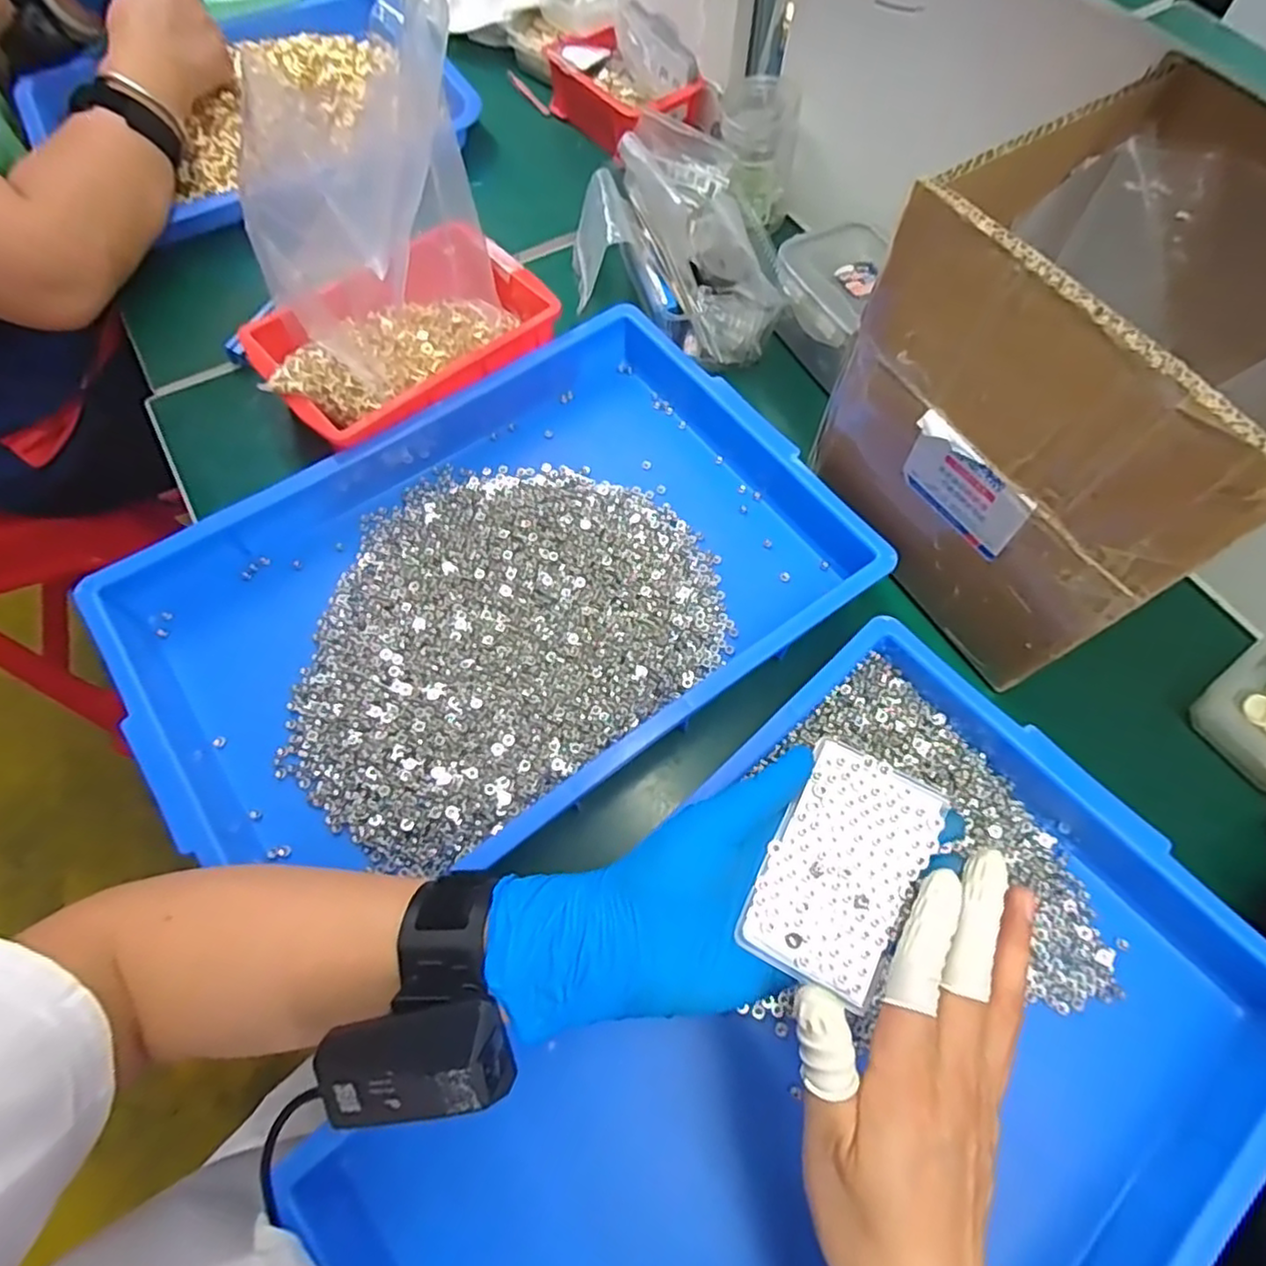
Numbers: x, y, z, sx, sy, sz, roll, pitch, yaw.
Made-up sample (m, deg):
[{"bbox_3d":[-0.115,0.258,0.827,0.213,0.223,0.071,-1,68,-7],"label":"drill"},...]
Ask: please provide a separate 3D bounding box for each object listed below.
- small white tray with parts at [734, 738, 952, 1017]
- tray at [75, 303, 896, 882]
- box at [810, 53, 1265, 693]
[{"bbox_3d":[0.091,0.099,0.281,0.058,0.011,0.094,27,67,9],"label":"small white tray with parts"},{"bbox_3d":[-0.087,-0.026,0.437,0.424,0.062,0.291,-35,72,-17],"label":"tray"},{"bbox_3d":[0.251,-0.124,0.384,0.178,0.229,0.195,-31,70,-14],"label":"box"}]

